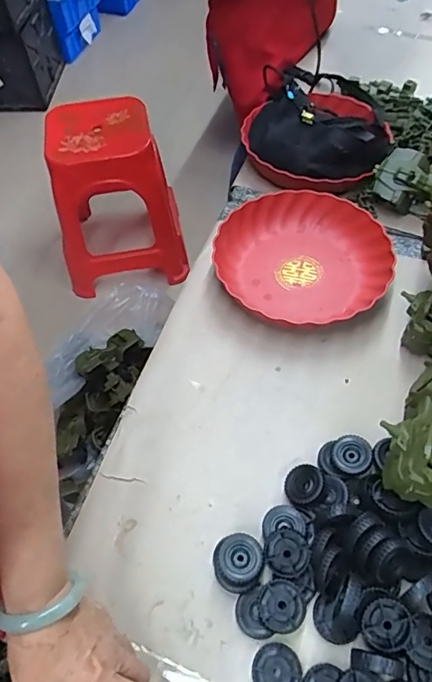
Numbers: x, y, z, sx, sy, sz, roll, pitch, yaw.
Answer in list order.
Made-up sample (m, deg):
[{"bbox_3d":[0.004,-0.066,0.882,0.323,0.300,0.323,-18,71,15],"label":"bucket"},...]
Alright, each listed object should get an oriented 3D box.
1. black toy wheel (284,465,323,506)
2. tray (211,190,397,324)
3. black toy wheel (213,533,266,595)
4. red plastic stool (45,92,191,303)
[{"bbox_3d":[0.094,0.154,0.504,0.042,0.014,0.042,-8,56,12],"label":"black toy wheel"},{"bbox_3d":[0.120,-0.117,0.671,0.241,0.041,0.227,9,57,9],"label":"tray"},{"bbox_3d":[0.021,0.214,0.454,0.048,0.019,0.049,-1,56,2],"label":"black toy wheel"},{"bbox_3d":[-0.332,-0.454,1.516,0.382,0.449,0.382,-13,57,-6],"label":"red plastic stool"}]

